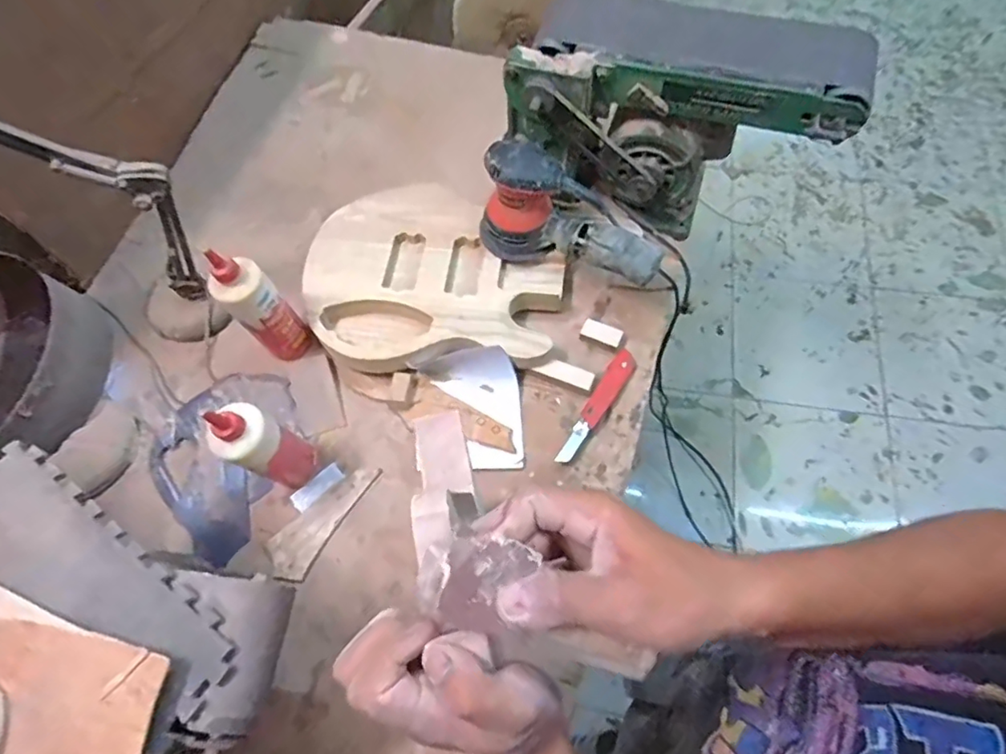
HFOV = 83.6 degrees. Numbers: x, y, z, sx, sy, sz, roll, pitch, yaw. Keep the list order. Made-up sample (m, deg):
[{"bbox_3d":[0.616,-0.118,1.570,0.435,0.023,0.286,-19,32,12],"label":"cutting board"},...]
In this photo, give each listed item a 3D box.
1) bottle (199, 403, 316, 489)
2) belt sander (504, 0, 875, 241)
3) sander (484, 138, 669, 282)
[{"bbox_3d":[-0.287,0.086,0.685,0.053,0.211,0.069,31,72,13],"label":"bottle"},{"bbox_3d":[0.227,-0.365,0.787,0.425,0.296,0.184,11,68,6],"label":"belt sander"},{"bbox_3d":[0.099,-0.217,0.782,0.261,0.143,0.121,29,71,13],"label":"sander"}]

